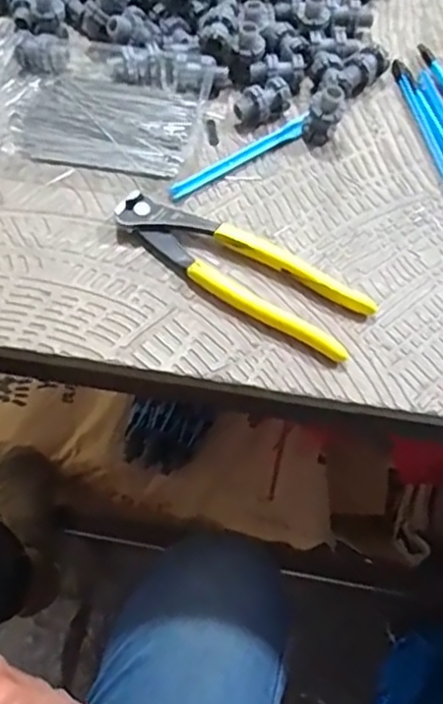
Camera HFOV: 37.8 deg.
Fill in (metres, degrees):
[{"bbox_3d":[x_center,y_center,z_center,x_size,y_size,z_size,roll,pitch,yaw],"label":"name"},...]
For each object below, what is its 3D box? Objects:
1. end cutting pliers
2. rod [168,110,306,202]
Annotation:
[{"bbox_3d":[0.010,-0.053,0.391,0.163,0.015,0.048,26,65,12],"label":"end cutting pliers"},{"bbox_3d":[0.015,-0.134,0.440,0.118,0.006,0.013,-35,69,-17],"label":"rod"}]

